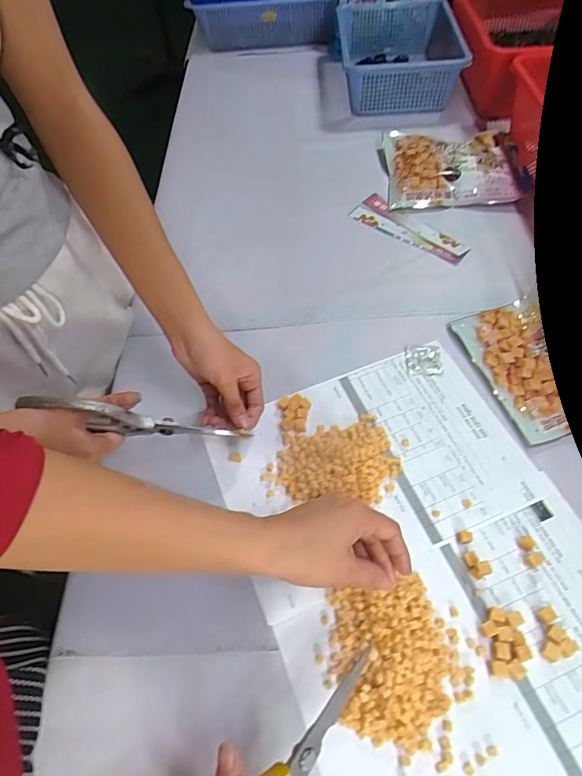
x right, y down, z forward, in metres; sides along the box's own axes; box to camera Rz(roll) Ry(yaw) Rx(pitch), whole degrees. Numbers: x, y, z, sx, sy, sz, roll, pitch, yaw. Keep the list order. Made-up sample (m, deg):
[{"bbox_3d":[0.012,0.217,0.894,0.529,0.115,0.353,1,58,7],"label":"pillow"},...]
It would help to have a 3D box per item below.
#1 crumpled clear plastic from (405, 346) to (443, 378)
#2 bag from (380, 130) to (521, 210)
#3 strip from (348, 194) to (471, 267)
[{"bbox_3d":[0.155,-0.033,0.542,0.042,0.005,0.043,3,57,7],"label":"crumpled clear plastic"},{"bbox_3d":[0.245,-0.347,0.726,0.191,0.030,0.170,1,57,6],"label":"bag"},{"bbox_3d":[0.171,-0.227,0.673,0.177,0.010,0.054,38,67,25],"label":"strip"}]

